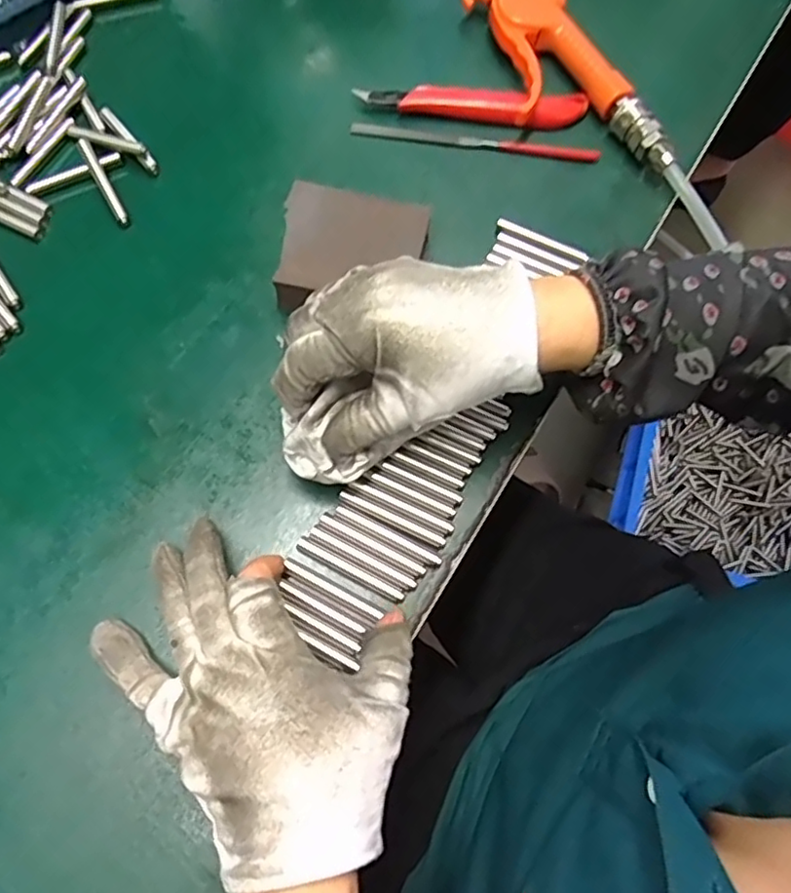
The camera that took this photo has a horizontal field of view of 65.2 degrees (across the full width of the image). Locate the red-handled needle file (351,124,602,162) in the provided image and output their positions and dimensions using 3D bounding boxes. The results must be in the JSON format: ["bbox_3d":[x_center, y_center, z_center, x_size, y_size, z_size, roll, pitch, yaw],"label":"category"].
[{"bbox_3d":[0.051,-0.196,0.396,0.158,0.005,0.008,8,71,0],"label":"red-handled needle file"}]

